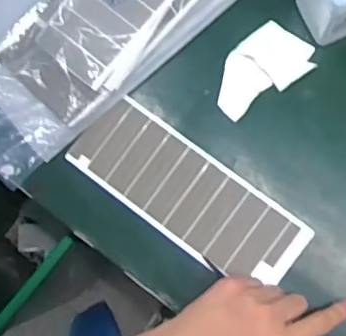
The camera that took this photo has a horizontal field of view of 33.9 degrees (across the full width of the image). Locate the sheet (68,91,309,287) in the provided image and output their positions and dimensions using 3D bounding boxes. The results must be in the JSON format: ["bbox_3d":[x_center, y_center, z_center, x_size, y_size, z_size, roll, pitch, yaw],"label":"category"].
[{"bbox_3d":[0.013,0.024,0.504,0.214,0.006,0.075,36,90,7],"label":"sheet"}]

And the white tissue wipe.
[{"bbox_3d":[0.077,-0.089,0.505,0.094,0.004,0.056,-36,79,-2],"label":"white tissue wipe"}]

